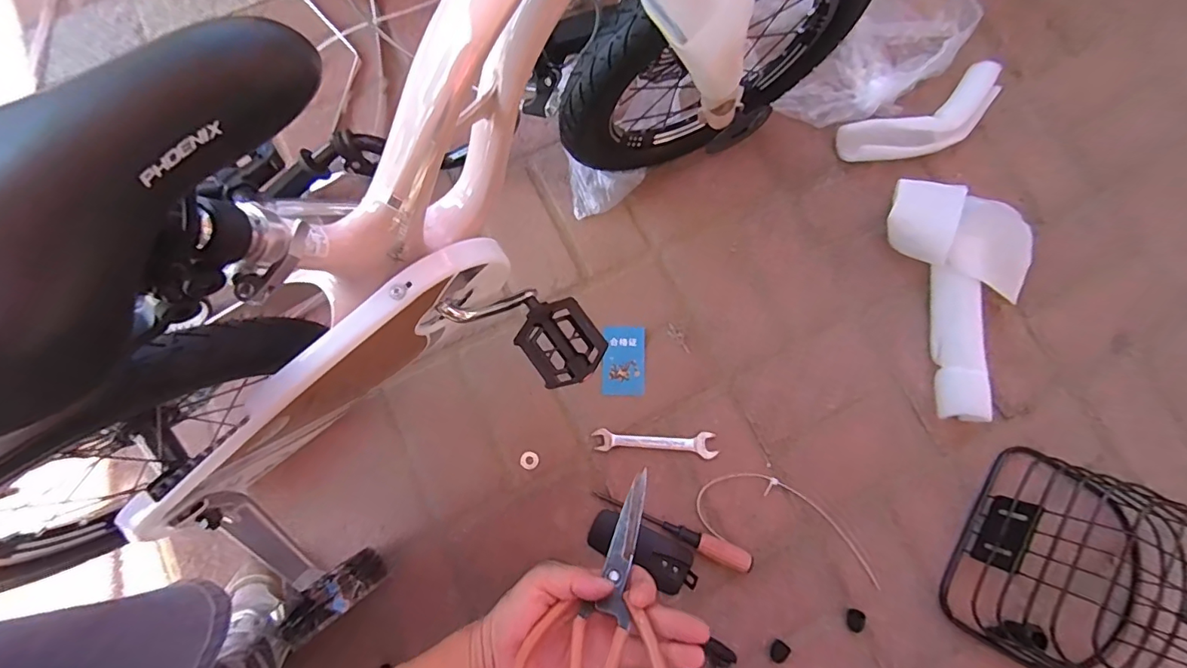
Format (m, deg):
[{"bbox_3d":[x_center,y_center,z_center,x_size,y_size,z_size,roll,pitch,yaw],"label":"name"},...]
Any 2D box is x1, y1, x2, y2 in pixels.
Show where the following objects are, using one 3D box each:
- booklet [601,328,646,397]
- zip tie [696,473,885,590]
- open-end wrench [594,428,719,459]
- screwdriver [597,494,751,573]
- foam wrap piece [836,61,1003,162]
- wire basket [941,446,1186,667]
[{"bbox_3d":[0.040,0.036,0.659,0.056,0.004,0.088,2,81,-4],"label":"booklet"},{"bbox_3d":[0.245,0.233,0.628,0.234,0.005,0.091,15,78,3],"label":"zip tie"},{"bbox_3d":[0.079,0.136,0.634,0.153,0.013,0.031,4,77,1],"label":"open-end wrench"},{"bbox_3d":[0.096,0.237,0.615,0.199,0.025,0.026,24,78,5],"label":"screwdriver"},{"bbox_3d":[0.455,-0.291,0.701,0.227,0.053,0.087,-25,81,-5],"label":"foam wrap piece"},{"bbox_3d":[0.553,0.274,0.561,0.191,0.146,0.228,30,81,5],"label":"wire basket"}]

